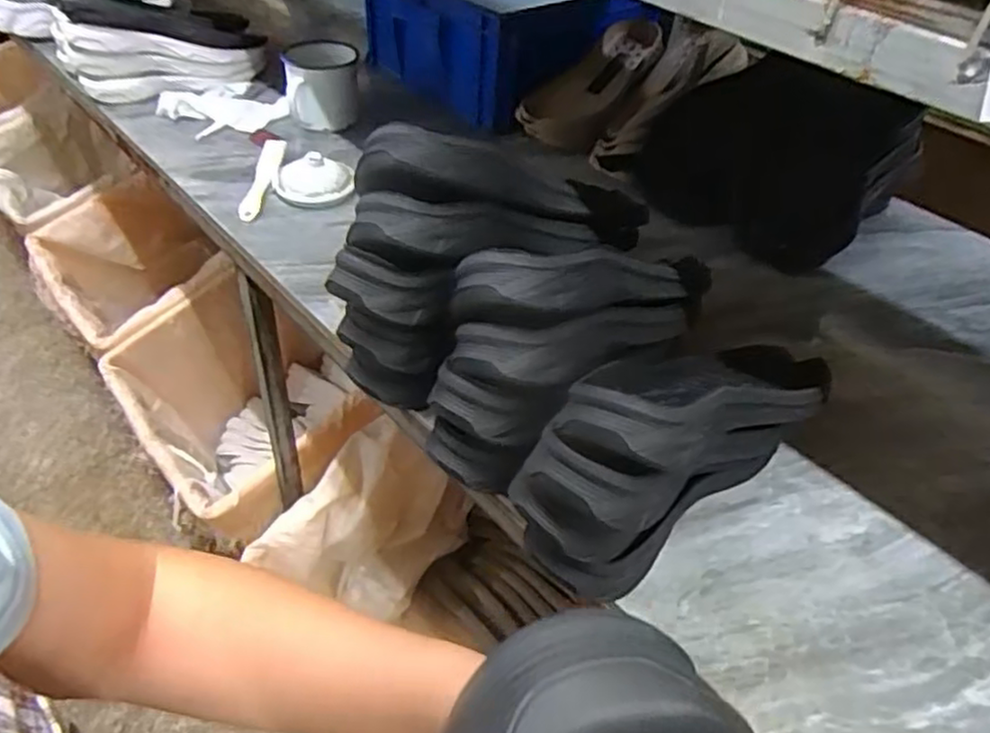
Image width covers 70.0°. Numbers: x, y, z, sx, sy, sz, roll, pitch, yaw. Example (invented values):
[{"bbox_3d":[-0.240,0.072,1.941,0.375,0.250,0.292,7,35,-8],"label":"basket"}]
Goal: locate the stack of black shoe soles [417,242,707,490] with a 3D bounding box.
[{"bbox_3d":[0.074,-0.031,0.581,0.266,0.167,0.087,-30,54,-32],"label":"stack of black shoe soles"}]

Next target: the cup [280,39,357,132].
[{"bbox_3d":[-0.256,-0.413,1.052,0.105,0.104,0.109,-1,43,-8],"label":"cup"}]

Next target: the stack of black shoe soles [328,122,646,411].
[{"bbox_3d":[0.010,-0.084,0.615,0.284,0.209,0.110,-15,47,-21],"label":"stack of black shoe soles"}]

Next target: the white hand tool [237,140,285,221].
[{"bbox_3d":[-0.306,-0.250,0.940,0.035,0.027,0.176,4,43,-3],"label":"white hand tool"}]

